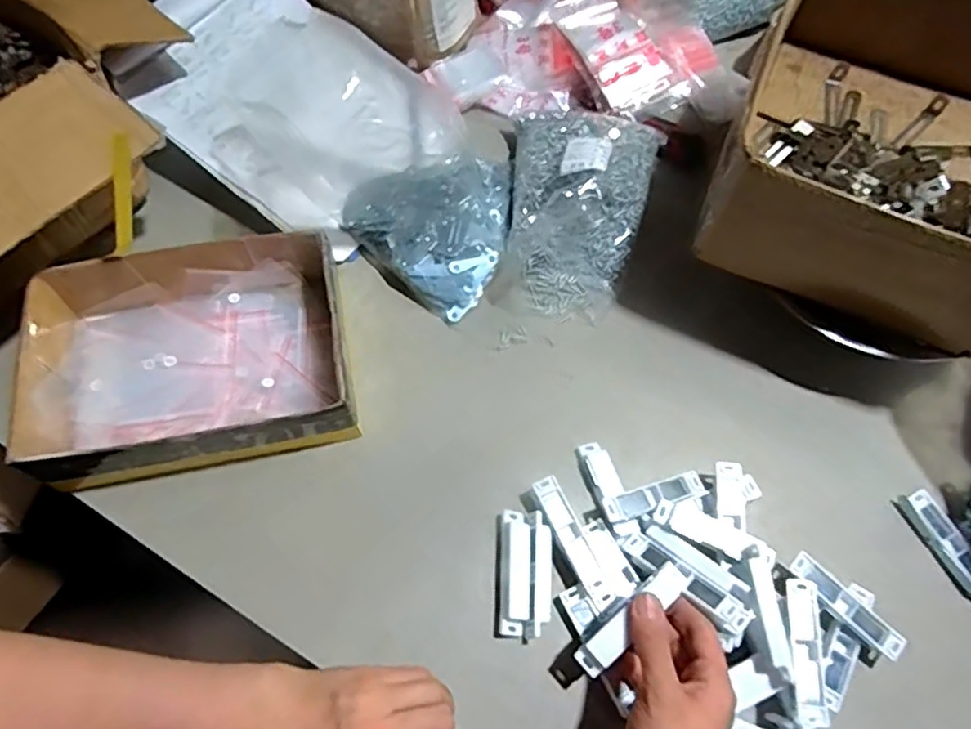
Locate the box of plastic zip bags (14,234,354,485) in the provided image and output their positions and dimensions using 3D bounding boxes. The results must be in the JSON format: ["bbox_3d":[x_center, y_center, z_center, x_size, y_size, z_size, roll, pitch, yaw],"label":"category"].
[{"bbox_3d":[-0.254,-0.004,0.567,0.263,0.081,0.183,-11,65,-6],"label":"box of plastic zip bags"}]

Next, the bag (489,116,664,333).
[{"bbox_3d":[0.089,-0.161,0.638,0.144,0.086,0.227,13,65,5],"label":"bag"}]

